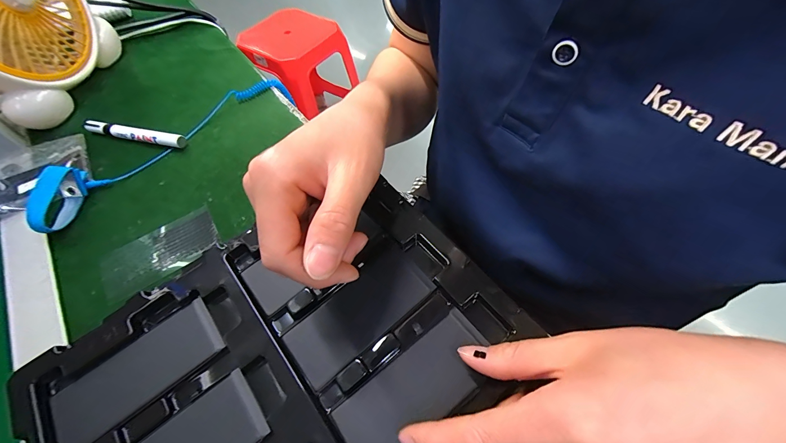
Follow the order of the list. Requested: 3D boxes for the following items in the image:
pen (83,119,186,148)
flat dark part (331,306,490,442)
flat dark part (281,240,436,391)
[{"bbox_3d":[-0.322,-0.111,0.412,0.135,0.015,0.017,11,58,10],"label":"pen"},{"bbox_3d":[0.014,0.097,0.196,0.097,0.005,0.043,-38,63,-17],"label":"flat dark part"},{"bbox_3d":[-0.022,0.059,0.222,0.098,0.005,0.044,-37,62,-20],"label":"flat dark part"}]

